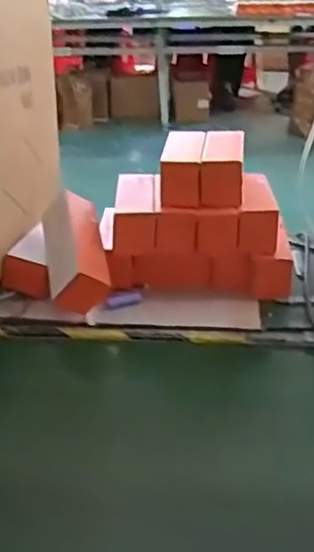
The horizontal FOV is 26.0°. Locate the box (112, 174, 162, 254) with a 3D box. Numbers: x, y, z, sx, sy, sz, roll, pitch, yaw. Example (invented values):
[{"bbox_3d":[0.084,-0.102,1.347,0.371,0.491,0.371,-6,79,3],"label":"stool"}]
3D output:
[{"bbox_3d":[-0.030,-0.097,1.019,0.065,0.059,0.163,0,28,2],"label":"box"}]

